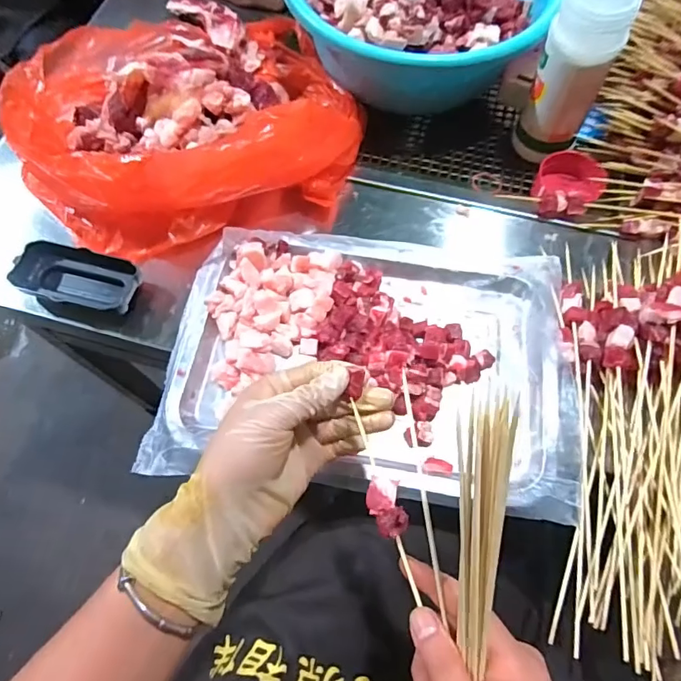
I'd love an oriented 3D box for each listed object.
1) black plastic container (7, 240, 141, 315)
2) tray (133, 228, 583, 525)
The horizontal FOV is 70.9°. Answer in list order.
[{"bbox_3d":[-0.237,-0.056,0.433,0.114,0.022,0.052,13,73,6],"label":"black plastic container"},{"bbox_3d":[0.026,0.012,0.403,0.321,0.037,0.221,6,67,4],"label":"tray"}]

